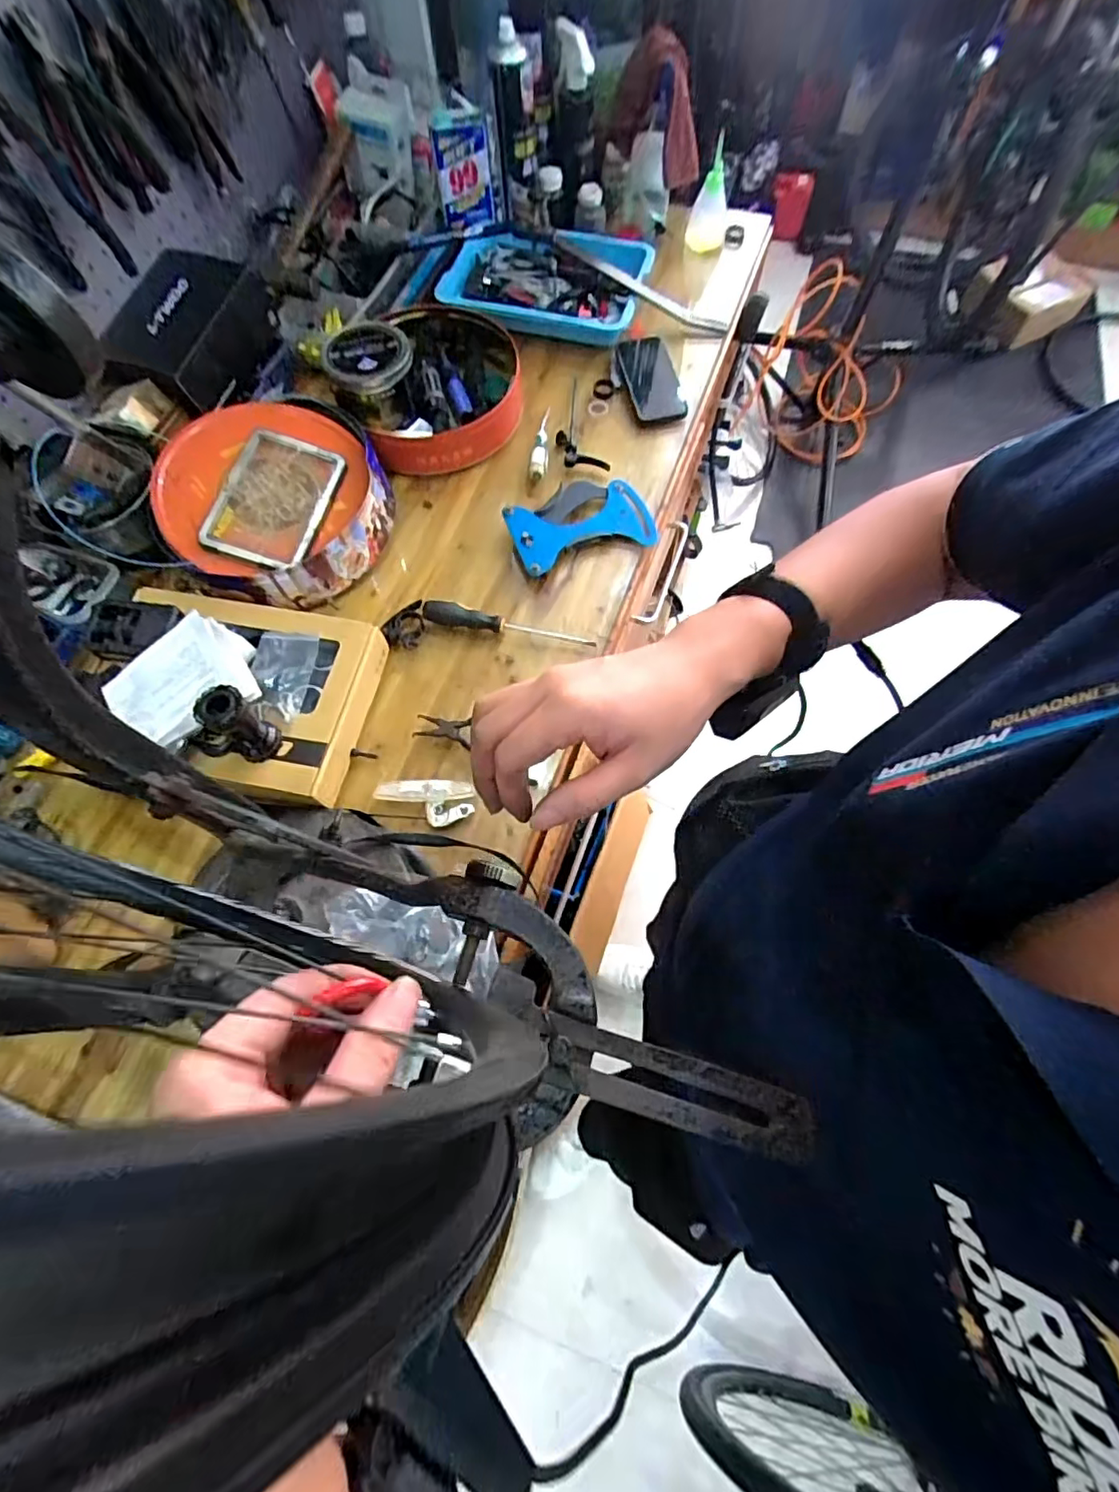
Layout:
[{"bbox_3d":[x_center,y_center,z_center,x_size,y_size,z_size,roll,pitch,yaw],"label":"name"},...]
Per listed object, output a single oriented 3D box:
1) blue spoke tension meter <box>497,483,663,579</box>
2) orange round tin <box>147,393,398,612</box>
[{"bbox_3d":[0.031,-0.315,0.810,0.204,0.034,0.137,-20,68,-6],"label":"blue spoke tension meter"},{"bbox_3d":[-0.358,-0.320,0.764,0.278,0.108,0.248,-36,71,-12],"label":"orange round tin"}]

